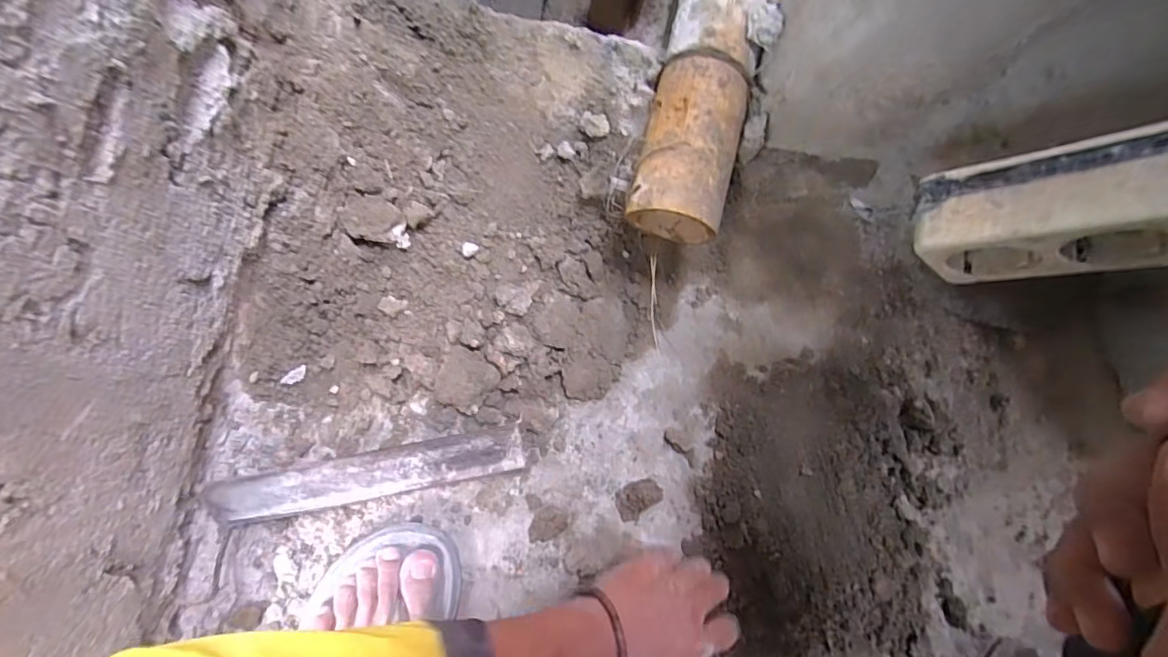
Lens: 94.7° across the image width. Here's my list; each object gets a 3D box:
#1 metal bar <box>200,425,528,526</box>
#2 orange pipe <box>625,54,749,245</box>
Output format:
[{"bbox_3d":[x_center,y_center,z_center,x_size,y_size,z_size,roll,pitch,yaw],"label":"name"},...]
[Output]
[{"bbox_3d":[-0.176,0.122,0.455,0.244,0.035,0.040,-10,85,-8],"label":"metal bar"},{"bbox_3d":[0.082,-0.139,0.433,0.072,0.069,0.130,15,82,-5],"label":"orange pipe"}]

